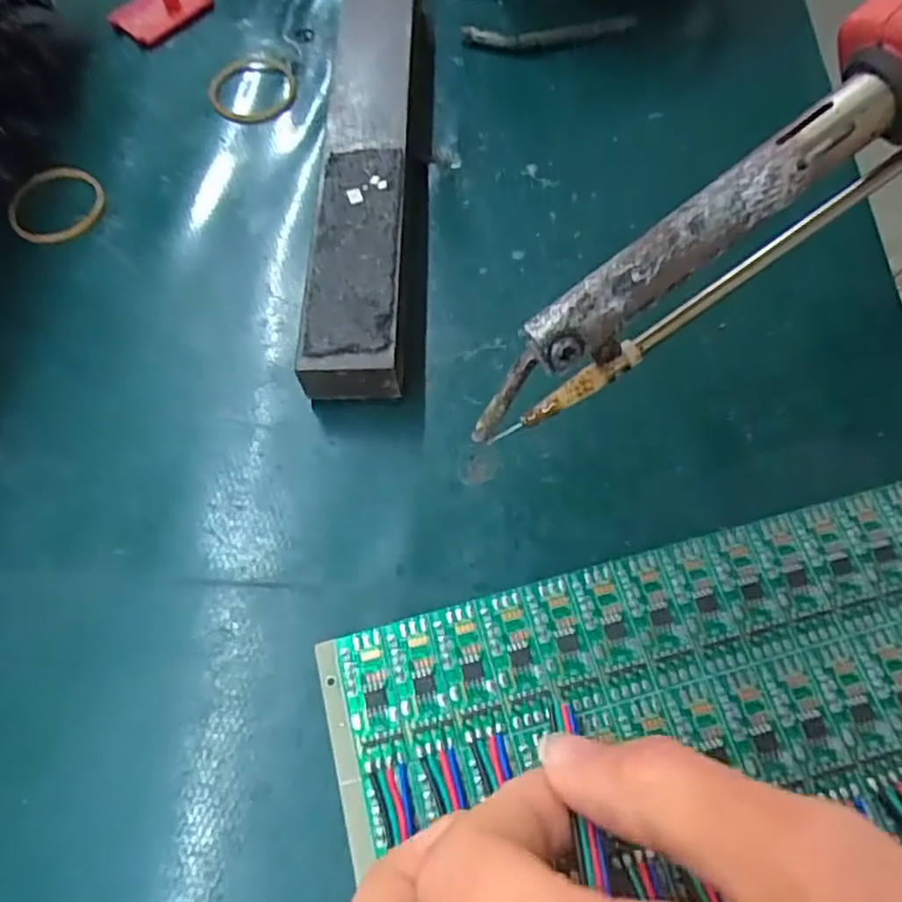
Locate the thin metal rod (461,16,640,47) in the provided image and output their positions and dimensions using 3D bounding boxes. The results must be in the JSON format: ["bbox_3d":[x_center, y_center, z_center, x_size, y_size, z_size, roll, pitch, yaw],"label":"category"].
[{"bbox_3d":[0.039,-0.164,0.273,0.067,0.007,0.010,-6,63,-1],"label":"thin metal rod"}]

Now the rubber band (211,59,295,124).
[{"bbox_3d":[-0.078,-0.143,0.271,0.032,0.004,0.041,-12,63,-4],"label":"rubber band"}]

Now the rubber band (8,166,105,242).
[{"bbox_3d":[-0.138,-0.088,0.244,0.030,0.004,0.031,-7,71,-11],"label":"rubber band"}]

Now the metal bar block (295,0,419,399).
[{"bbox_3d":[-0.027,-0.105,0.239,0.030,0.021,0.192,-1,63,2],"label":"metal bar block"}]

